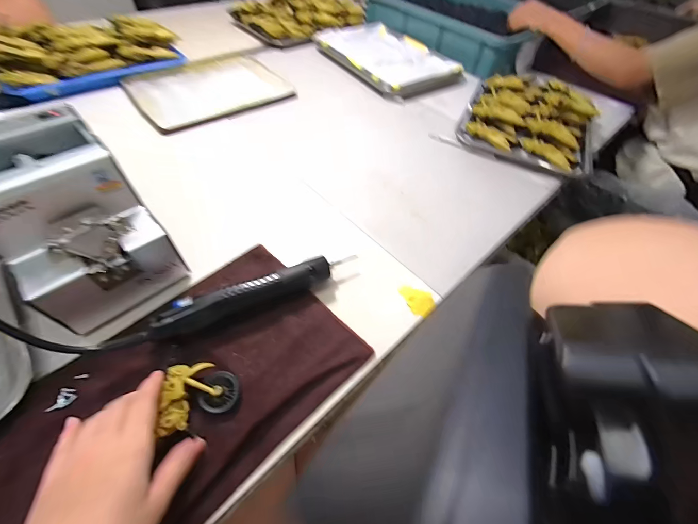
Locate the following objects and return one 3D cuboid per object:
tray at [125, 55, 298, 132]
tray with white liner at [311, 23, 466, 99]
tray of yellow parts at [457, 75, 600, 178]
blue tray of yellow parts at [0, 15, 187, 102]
[{"bbox_3d":[-0.308,-0.386,0.663,0.302,0.020,0.246,-31,62,-24],"label":"tray"},{"bbox_3d":[0.099,-0.539,0.787,0.261,0.038,0.365,-26,60,-22],"label":"tray with white liner"},{"bbox_3d":[0.386,-0.311,0.623,0.258,0.059,0.279,24,56,12],"label":"tray of yellow parts"},{"bbox_3d":[-0.557,-0.444,0.632,0.182,0.079,0.334,39,60,21],"label":"blue tray of yellow parts"}]

